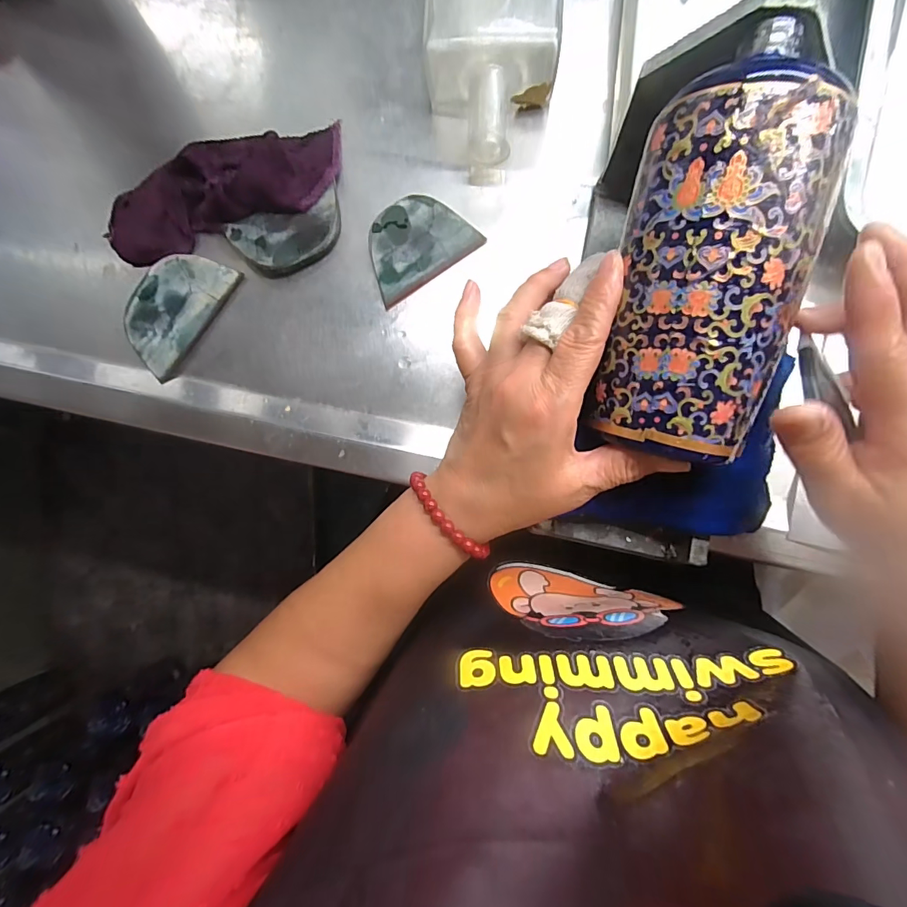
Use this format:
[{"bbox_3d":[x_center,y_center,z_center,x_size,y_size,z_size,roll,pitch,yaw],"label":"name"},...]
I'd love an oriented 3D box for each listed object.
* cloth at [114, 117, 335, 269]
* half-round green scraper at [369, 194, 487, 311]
[{"bbox_3d":[-0.172,-0.192,0.332,0.183,0.029,0.059,-17,89,1],"label":"cloth"},{"bbox_3d":[-0.028,-0.153,0.323,0.080,0.009,0.059,-34,88,1],"label":"half-round green scraper"}]

